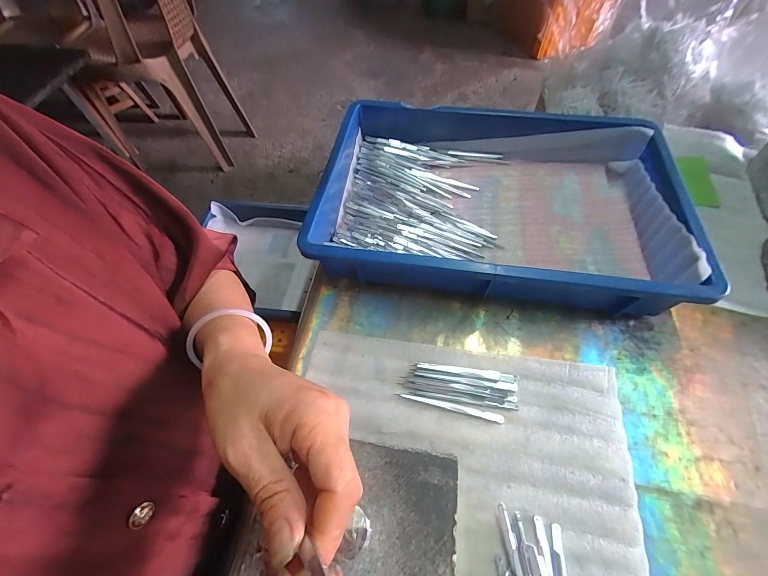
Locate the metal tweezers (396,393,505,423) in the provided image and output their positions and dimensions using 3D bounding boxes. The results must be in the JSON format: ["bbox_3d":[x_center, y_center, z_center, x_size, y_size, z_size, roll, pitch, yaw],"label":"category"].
[{"bbox_3d":[0.066,0.121,0.336,0.108,0.005,0.007,12,61,8],"label":"metal tweezers"}]

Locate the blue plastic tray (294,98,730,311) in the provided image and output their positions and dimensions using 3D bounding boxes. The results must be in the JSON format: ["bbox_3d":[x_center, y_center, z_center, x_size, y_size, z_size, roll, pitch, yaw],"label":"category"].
[{"bbox_3d":[0.132,-0.116,0.426,0.424,0.076,0.276,8,60,6],"label":"blue plastic tray"}]

